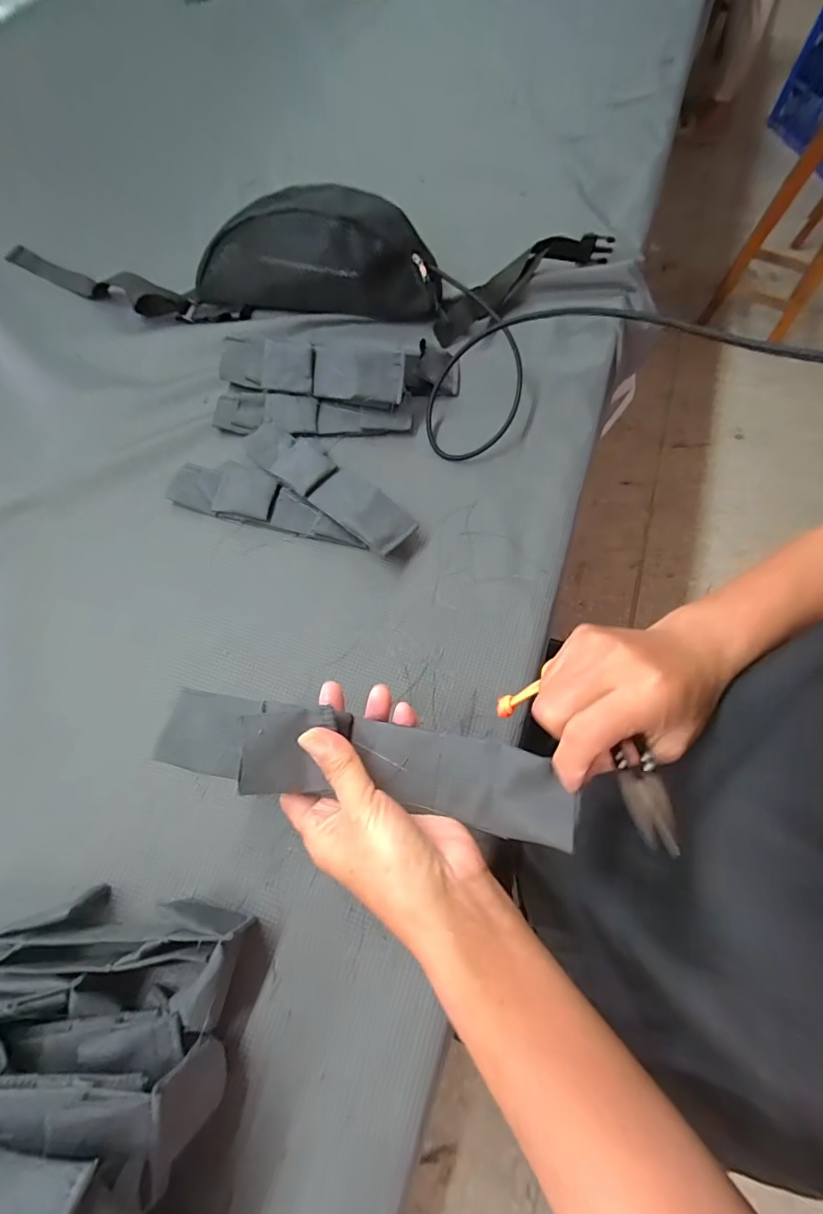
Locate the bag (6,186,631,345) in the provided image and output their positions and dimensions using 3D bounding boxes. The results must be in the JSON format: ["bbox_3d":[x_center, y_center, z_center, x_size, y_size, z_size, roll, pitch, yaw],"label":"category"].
[{"bbox_3d":[-0.123,-0.389,0.523,0.710,0.072,0.159,4,66,2],"label":"bag"}]

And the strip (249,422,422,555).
[{"bbox_3d":[-0.081,-0.116,0.431,0.195,0.031,0.050,39,71,16],"label":"strip"}]

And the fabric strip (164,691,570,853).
[{"bbox_3d":[-0.030,0.083,0.253,0.221,0.024,0.045,8,66,9],"label":"fabric strip"}]

